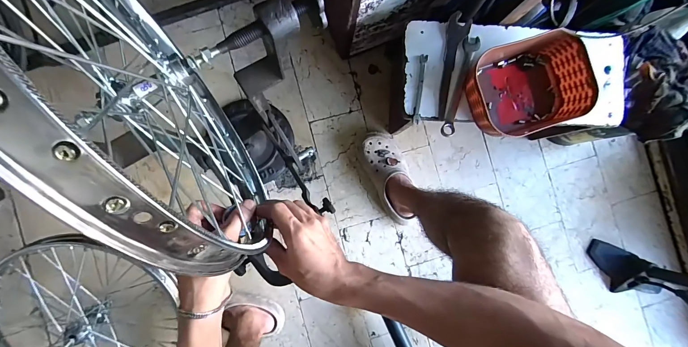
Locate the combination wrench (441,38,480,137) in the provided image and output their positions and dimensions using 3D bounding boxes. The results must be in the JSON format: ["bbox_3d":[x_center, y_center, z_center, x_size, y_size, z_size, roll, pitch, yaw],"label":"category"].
[{"bbox_3d":[0.228,-0.170,0.584,0.030,0.007,0.199,15,87,-4],"label":"combination wrench"}]

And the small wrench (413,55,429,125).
[{"bbox_3d":[0.148,-0.162,0.579,0.015,0.004,0.132,6,88,-4],"label":"small wrench"}]

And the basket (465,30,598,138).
[{"bbox_3d":[0.335,-0.159,0.562,0.205,0.082,0.158,-19,90,-5],"label":"basket"}]

